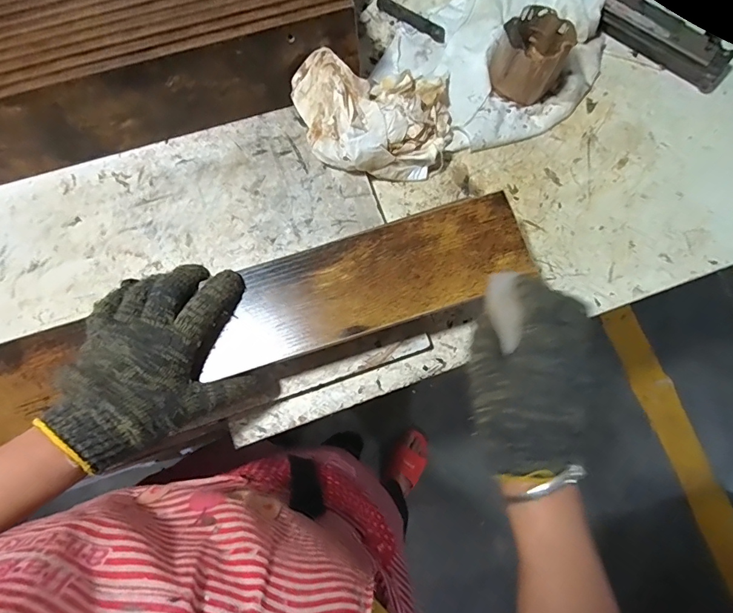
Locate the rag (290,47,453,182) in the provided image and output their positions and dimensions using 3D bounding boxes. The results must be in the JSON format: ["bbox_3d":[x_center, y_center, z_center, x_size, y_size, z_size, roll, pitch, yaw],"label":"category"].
[{"bbox_3d":[0.011,-0.200,0.443,0.167,0.062,0.117,-6,78,-2],"label":"rag"}]

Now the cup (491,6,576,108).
[{"bbox_3d":[0.175,-0.269,0.455,0.067,0.062,0.073,0,78,0],"label":"cup"}]

